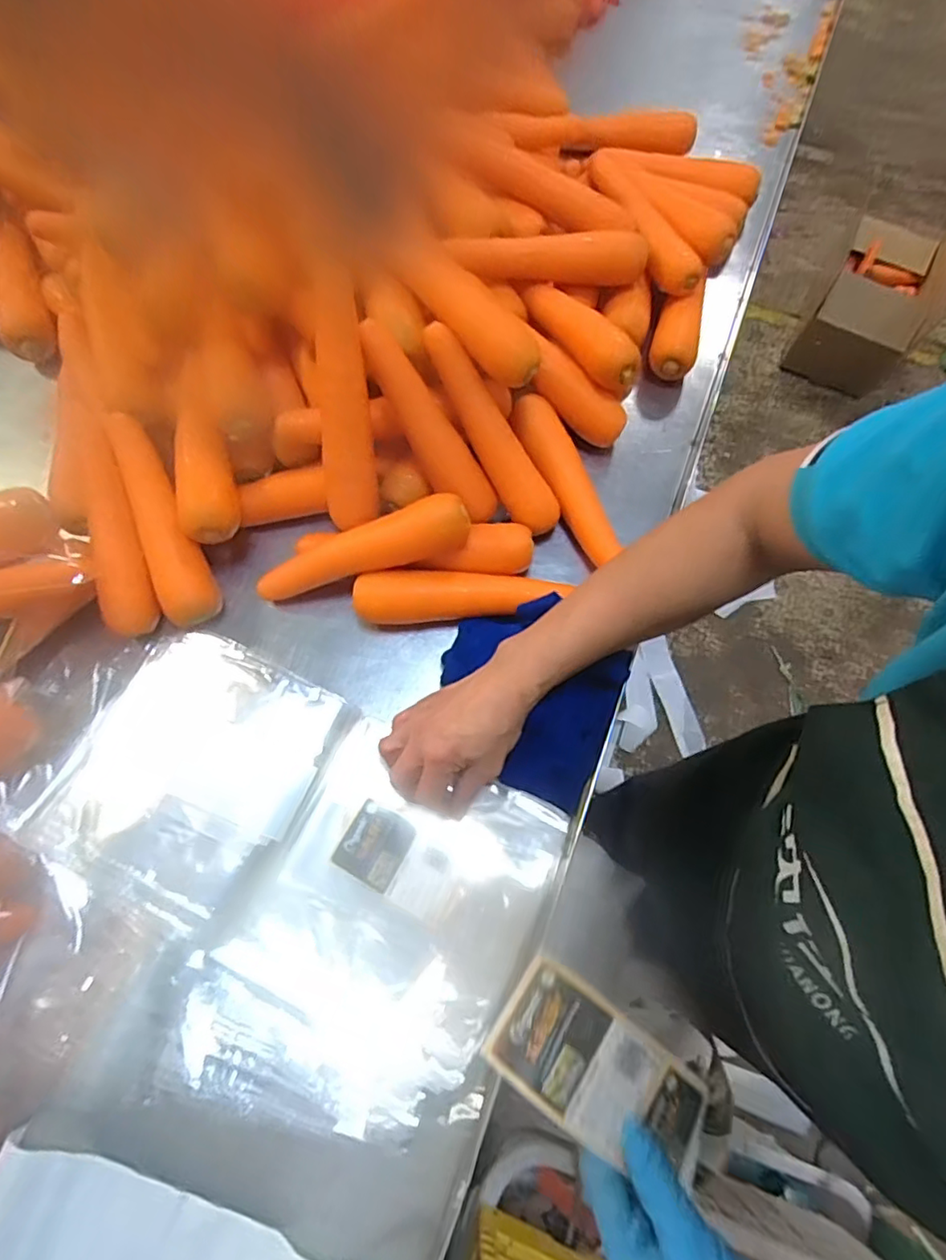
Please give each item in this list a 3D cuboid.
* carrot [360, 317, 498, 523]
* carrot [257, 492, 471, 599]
[{"bbox_3d":[-0.042,-0.177,0.518,0.040,0.034,0.185,-44,119,-14],"label":"carrot"},{"bbox_3d":[-0.100,-0.068,0.511,0.198,0.038,0.039,-17,71,11],"label":"carrot"}]

